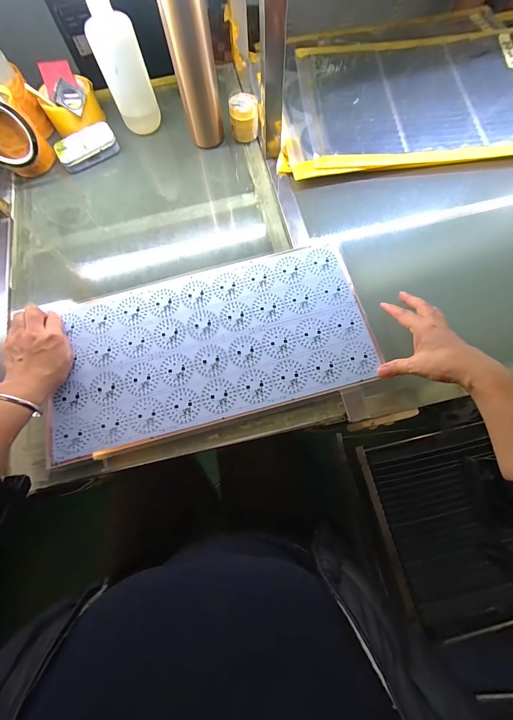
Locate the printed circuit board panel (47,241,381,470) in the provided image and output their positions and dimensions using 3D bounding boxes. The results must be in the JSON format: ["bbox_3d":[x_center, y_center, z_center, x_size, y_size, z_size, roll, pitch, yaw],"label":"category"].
[{"bbox_3d":[-0.068,-0.028,0.421,0.465,0.009,0.235,-15,74,-3],"label":"printed circuit board panel"}]

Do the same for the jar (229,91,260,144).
[{"bbox_3d":[-0.023,-0.452,0.520,0.053,0.058,0.050,-5,74,0],"label":"jar"}]

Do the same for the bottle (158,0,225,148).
[{"bbox_3d":[-0.099,-0.462,0.437,0.056,0.228,0.053,31,77,10],"label":"bottle"}]

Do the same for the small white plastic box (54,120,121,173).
[{"bbox_3d":[-0.318,-0.397,0.528,0.110,0.037,0.048,-33,76,-8],"label":"small white plastic box"}]

